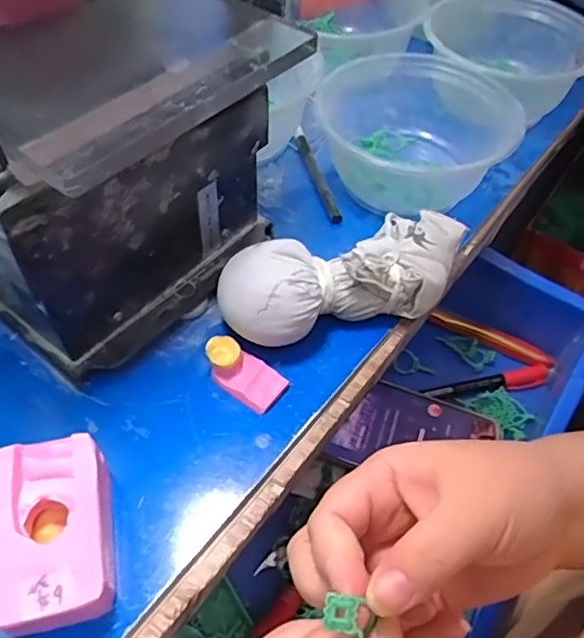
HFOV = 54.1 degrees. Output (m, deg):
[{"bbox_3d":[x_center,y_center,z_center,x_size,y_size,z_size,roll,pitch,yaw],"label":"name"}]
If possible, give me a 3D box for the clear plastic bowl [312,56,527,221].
[{"bbox_3d":[0.080,-0.127,0.404,0.142,0.060,0.123,18,54,11],"label":"clear plastic bowl"}]

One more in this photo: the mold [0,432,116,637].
[{"bbox_3d":[-0.102,0.093,0.246,0.050,0.037,0.072,-10,54,-10],"label":"mold"}]

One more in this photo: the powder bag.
[{"bbox_3d":[0.037,-0.022,0.331,0.157,0.048,0.059,-19,56,-16],"label":"powder bag"}]

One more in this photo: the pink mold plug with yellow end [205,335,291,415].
[{"bbox_3d":[-0.025,0.027,0.308,0.042,0.021,0.025,32,58,20],"label":"pink mold plug with yellow end"}]

